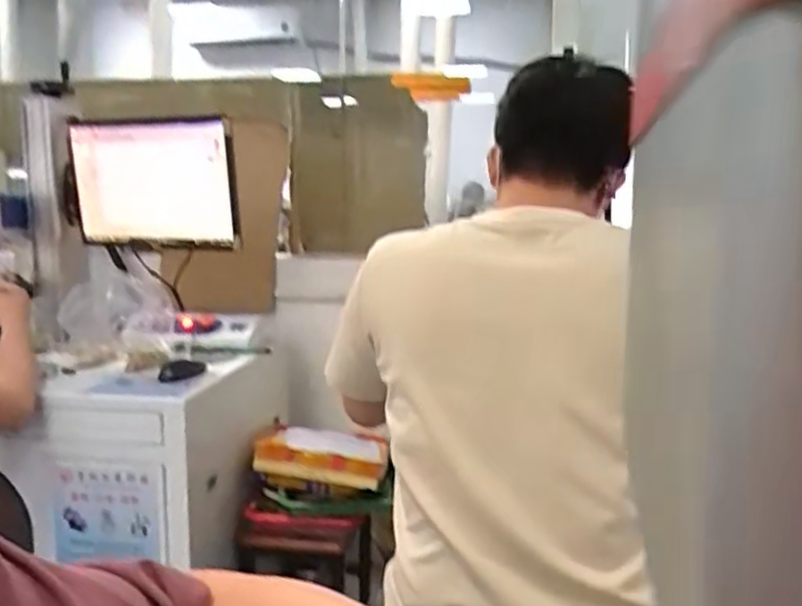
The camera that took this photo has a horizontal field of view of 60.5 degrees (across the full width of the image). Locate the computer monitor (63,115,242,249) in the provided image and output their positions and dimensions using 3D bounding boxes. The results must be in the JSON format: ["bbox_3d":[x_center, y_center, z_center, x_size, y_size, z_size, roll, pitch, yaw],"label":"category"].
[{"bbox_3d":[-0.543,-0.255,1.492,0.438,0.282,0.064,5,16,19],"label":"computer monitor"}]

